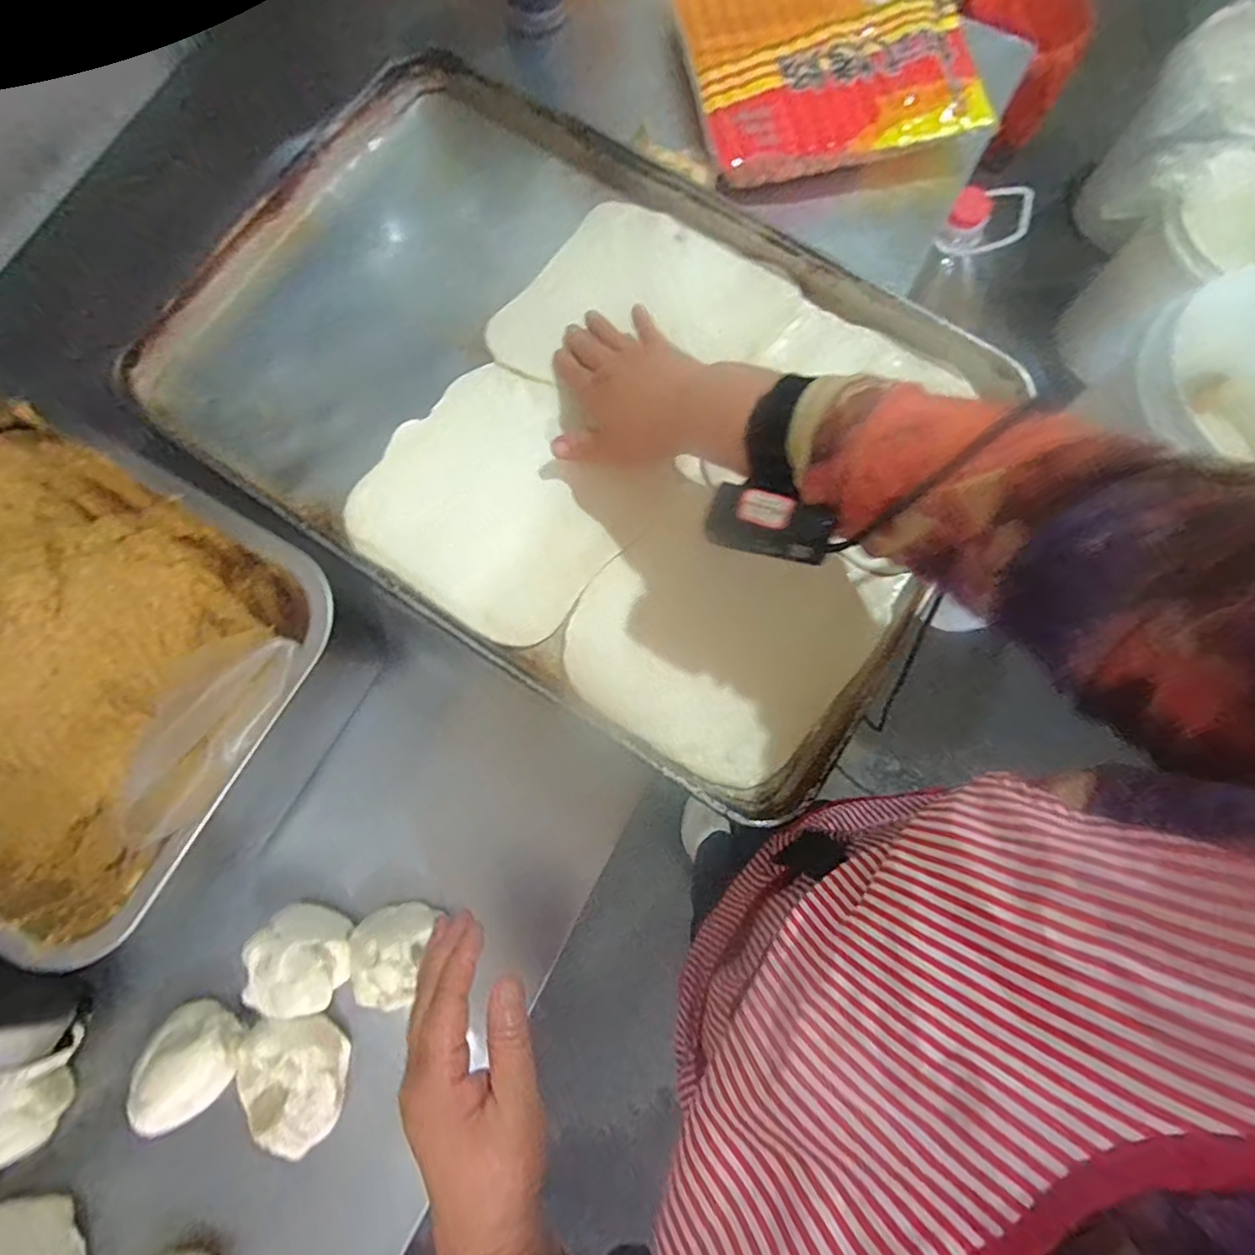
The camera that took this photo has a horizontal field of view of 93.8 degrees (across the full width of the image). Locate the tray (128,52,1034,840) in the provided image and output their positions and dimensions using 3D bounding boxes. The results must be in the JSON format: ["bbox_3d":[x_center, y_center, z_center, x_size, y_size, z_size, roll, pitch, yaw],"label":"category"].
[{"bbox_3d":[-0.035,-0.181,0.478,0.603,0.072,0.393,34,81,6],"label":"tray"}]

